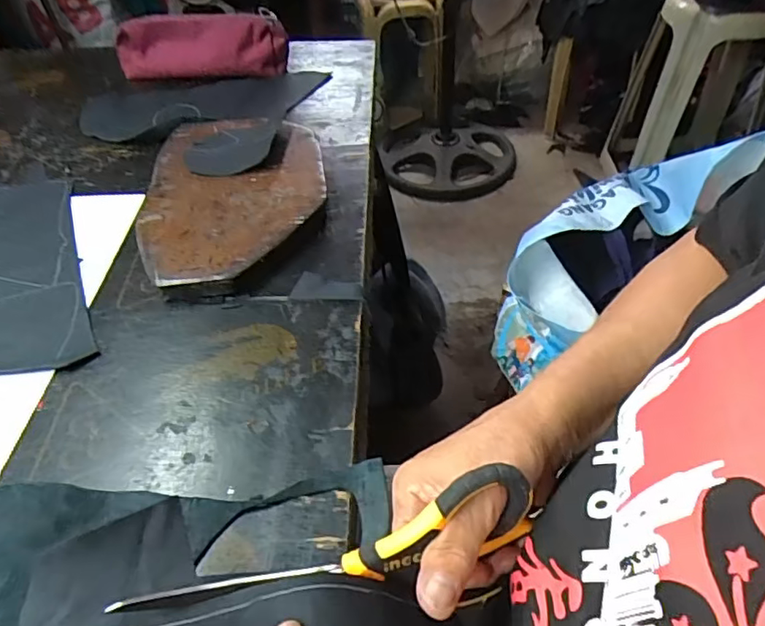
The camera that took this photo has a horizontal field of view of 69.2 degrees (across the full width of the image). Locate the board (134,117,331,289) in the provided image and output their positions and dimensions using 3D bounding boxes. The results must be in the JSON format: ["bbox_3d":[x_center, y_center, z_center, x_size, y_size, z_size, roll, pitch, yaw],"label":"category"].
[{"bbox_3d":[-0.147,-0.122,0.559,0.172,0.027,0.267,-8,46,-4],"label":"board"}]

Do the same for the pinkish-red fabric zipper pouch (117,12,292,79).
[{"bbox_3d":[-0.253,-0.364,0.761,0.239,0.074,0.043,-1,46,3],"label":"pinkish-red fabric zipper pouch"}]

